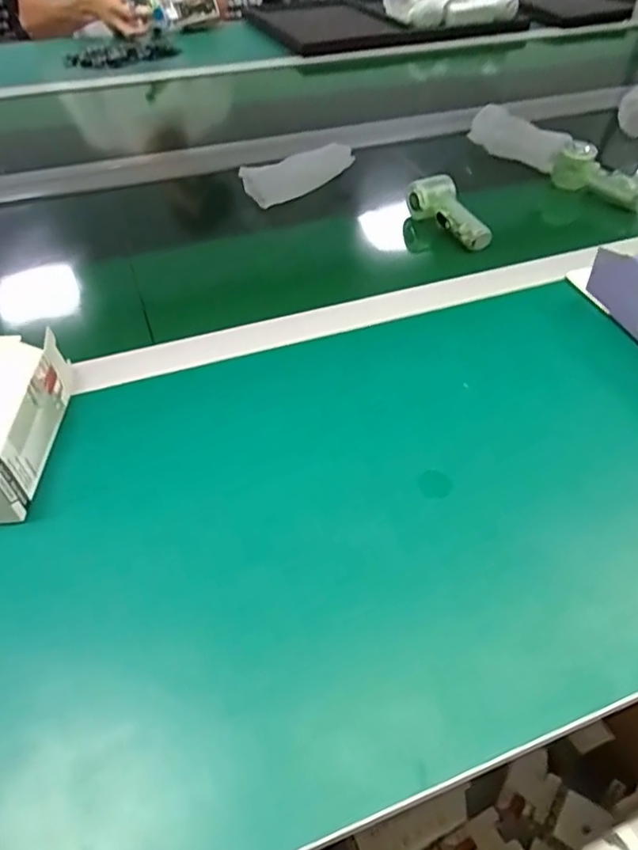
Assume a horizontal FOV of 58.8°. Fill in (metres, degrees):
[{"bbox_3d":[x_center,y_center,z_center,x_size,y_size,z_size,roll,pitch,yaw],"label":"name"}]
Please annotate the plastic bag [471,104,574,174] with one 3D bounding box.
[{"bbox_3d":[0.278,-0.400,0.792,0.047,0.042,0.170,-31,54,-23],"label":"plastic bag"}]

